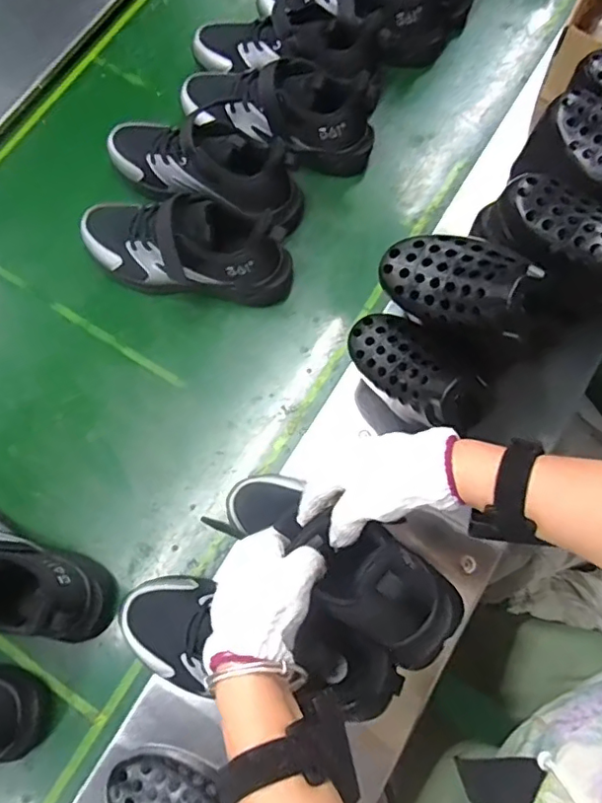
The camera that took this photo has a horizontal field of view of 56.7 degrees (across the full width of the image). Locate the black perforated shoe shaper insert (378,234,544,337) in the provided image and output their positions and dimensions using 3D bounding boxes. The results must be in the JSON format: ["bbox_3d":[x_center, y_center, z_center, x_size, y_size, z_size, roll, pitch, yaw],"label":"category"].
[{"bbox_3d":[0.136,-0.107,0.474,0.136,0.071,0.079,26,75,10],"label":"black perforated shoe shaper insert"}]

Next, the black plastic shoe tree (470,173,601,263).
[{"bbox_3d":[0.262,-0.177,0.559,0.183,0.083,0.077,28,75,29],"label":"black plastic shoe tree"}]

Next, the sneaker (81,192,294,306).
[{"bbox_3d":[-0.139,-0.175,0.647,0.246,0.113,0.087,14,75,4],"label":"sneaker"}]

